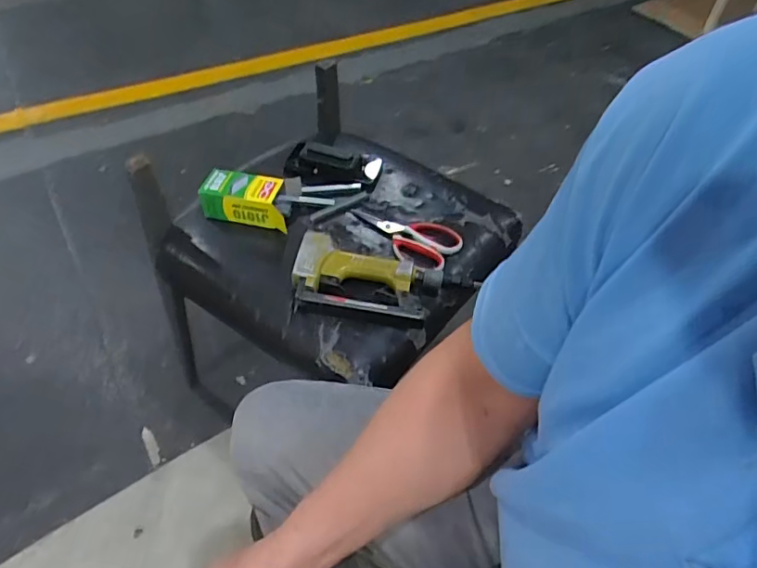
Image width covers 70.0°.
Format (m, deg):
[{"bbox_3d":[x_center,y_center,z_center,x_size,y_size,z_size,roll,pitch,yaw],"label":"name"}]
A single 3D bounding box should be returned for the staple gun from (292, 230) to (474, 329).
[{"bbox_3d":[0.002,0.000,0.782,0.250,0.049,0.119,9,49,5],"label":"staple gun"}]

